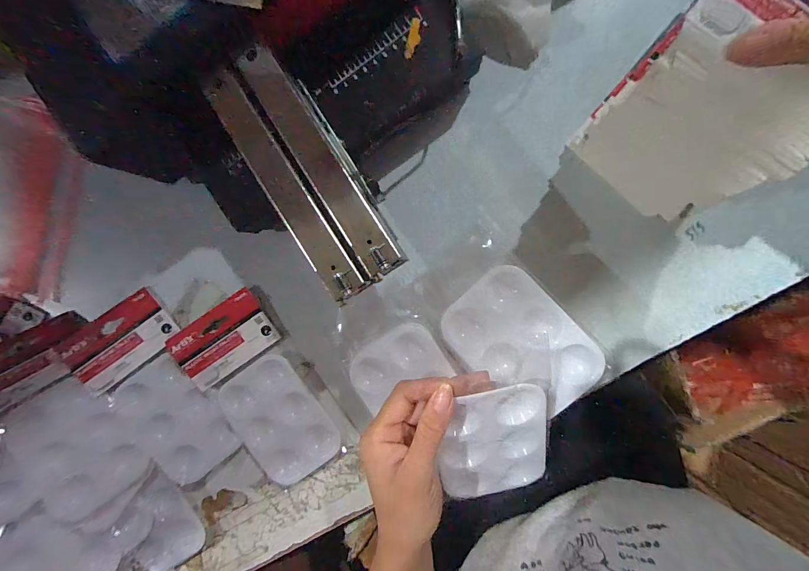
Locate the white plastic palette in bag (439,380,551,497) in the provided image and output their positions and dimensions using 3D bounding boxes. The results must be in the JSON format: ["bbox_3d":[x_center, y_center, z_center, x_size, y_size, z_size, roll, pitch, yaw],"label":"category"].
[{"bbox_3d":[0.068,0.124,0.265,0.083,0.007,0.120,-12,119,0],"label":"white plastic palette in bag"}]

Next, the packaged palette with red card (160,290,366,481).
[{"bbox_3d":[-0.145,0.109,0.353,0.102,0.018,0.195,-36,90,6],"label":"packaged palette with red card"}]

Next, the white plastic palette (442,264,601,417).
[{"bbox_3d":[0.097,0.049,0.287,0.120,0.012,0.085,45,96,0],"label":"white plastic palette"}]

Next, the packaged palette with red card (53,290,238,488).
[{"bbox_3d":[-0.251,0.104,0.353,0.104,0.027,0.195,-41,90,6],"label":"packaged palette with red card"}]

